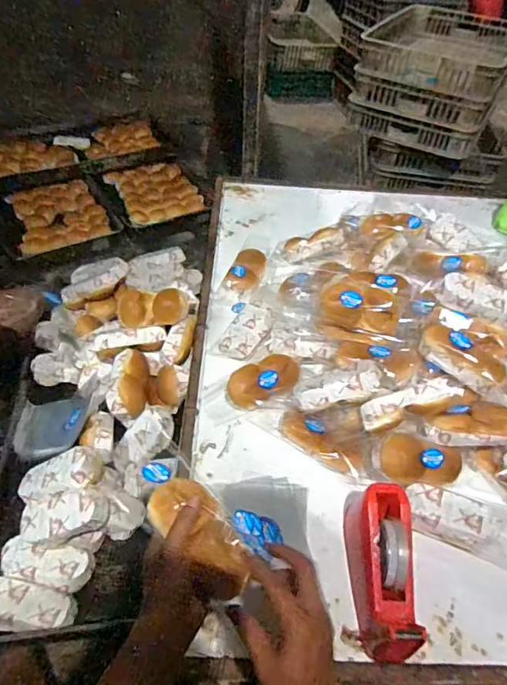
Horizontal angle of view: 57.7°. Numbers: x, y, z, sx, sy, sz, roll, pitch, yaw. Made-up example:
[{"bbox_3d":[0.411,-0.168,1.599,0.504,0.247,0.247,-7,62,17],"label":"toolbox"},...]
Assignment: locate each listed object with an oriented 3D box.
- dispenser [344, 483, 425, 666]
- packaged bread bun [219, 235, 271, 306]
[{"bbox_3d":[0.176,0.300,0.631,0.074,0.102,0.219,4,48,0],"label":"dispenser"},{"bbox_3d":[-0.012,-0.178,1.079,0.083,0.046,0.218,15,49,10],"label":"packaged bread bun"}]

